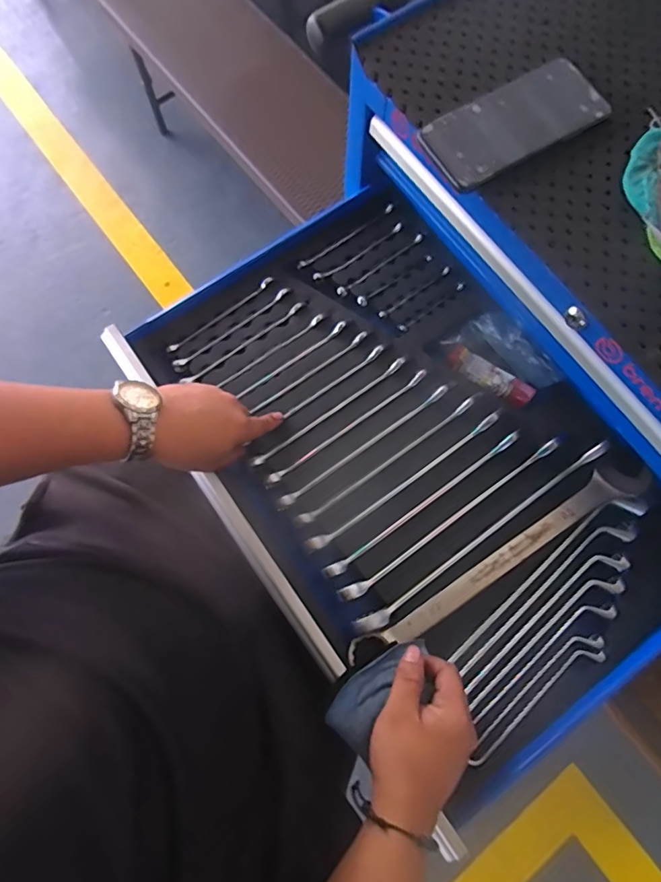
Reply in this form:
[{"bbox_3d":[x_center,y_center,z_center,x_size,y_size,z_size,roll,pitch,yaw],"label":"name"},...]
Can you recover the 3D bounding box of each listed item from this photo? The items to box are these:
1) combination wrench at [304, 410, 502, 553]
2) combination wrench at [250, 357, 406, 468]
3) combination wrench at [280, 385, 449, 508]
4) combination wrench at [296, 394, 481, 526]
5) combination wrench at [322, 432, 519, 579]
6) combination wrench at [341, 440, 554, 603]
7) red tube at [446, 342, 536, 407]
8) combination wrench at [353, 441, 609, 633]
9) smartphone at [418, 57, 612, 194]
[{"bbox_3d":[0.079,0.042,0.524,0.247,0.024,0.013,-33,79,-9],"label":"combination wrench"},{"bbox_3d":[-0.001,-0.032,0.549,0.204,0.017,0.010,-35,79,-9],"label":"combination wrench"},{"bbox_3d":[0.038,0.004,0.535,0.216,0.025,0.011,-35,79,-9],"label":"combination wrench"},{"bbox_3d":[0.065,0.020,0.532,0.236,0.022,0.013,-33,79,-9],"label":"combination wrench"},{"bbox_3d":[0.097,0.067,0.517,0.246,0.022,0.013,-34,79,-9],"label":"combination wrench"},{"bbox_3d":[0.126,0.080,0.510,0.275,0.026,0.015,-33,79,-9],"label":"combination wrench"},{"bbox_3d":[0.181,-0.074,0.565,0.102,0.026,0.027,37,78,8],"label":"red tube"},{"bbox_3d":[0.157,0.097,0.501,0.314,0.025,0.018,-34,79,-9],"label":"combination wrench"},{"bbox_3d":[0.164,-0.284,0.445,0.163,0.012,0.075,-30,78,-8],"label":"smartphone"}]

